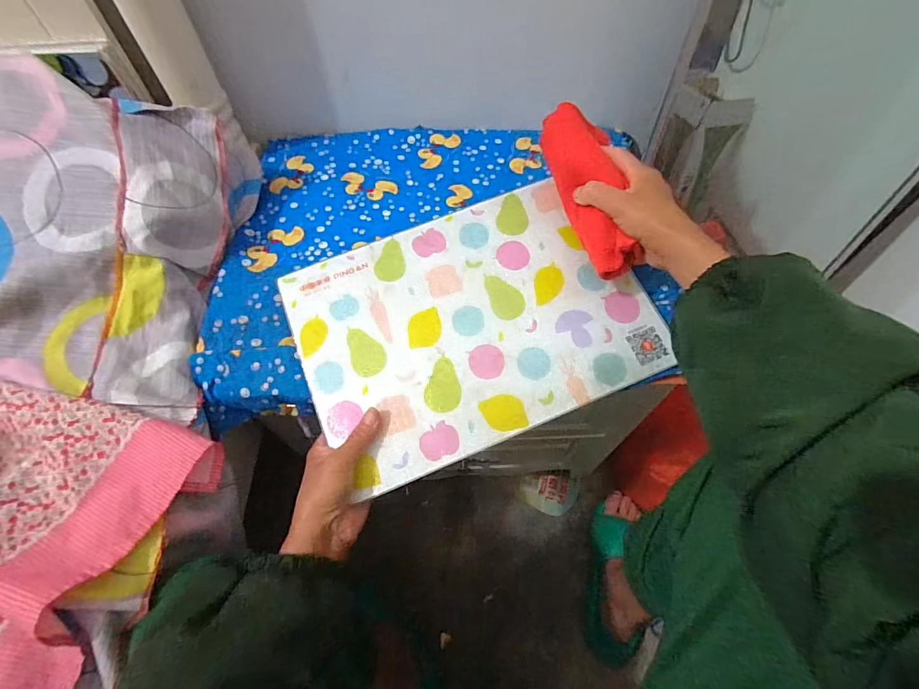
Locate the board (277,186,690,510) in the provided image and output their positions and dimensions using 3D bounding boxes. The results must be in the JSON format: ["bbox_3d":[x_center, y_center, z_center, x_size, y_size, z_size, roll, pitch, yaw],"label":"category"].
[{"bbox_3d":[0.010,-0.027,0.425,0.330,0.007,0.244,-22,72,-6],"label":"board"}]

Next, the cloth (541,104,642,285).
[{"bbox_3d":[0.125,-0.150,0.408,0.048,0.038,0.178,-11,74,-6],"label":"cloth"}]

